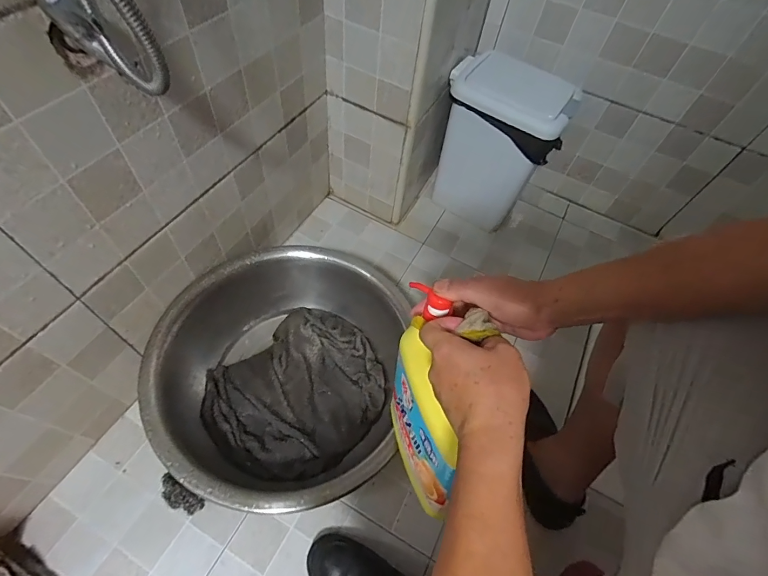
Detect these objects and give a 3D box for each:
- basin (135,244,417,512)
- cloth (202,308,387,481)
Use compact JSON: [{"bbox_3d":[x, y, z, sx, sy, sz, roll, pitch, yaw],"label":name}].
[{"bbox_3d":[-0.185,0.154,0.724,0.398,0.176,0.437,3,57,-4],"label":"basin"},{"bbox_3d":[-0.162,0.203,0.769,0.293,0.051,0.330,41,62,19],"label":"cloth"}]

